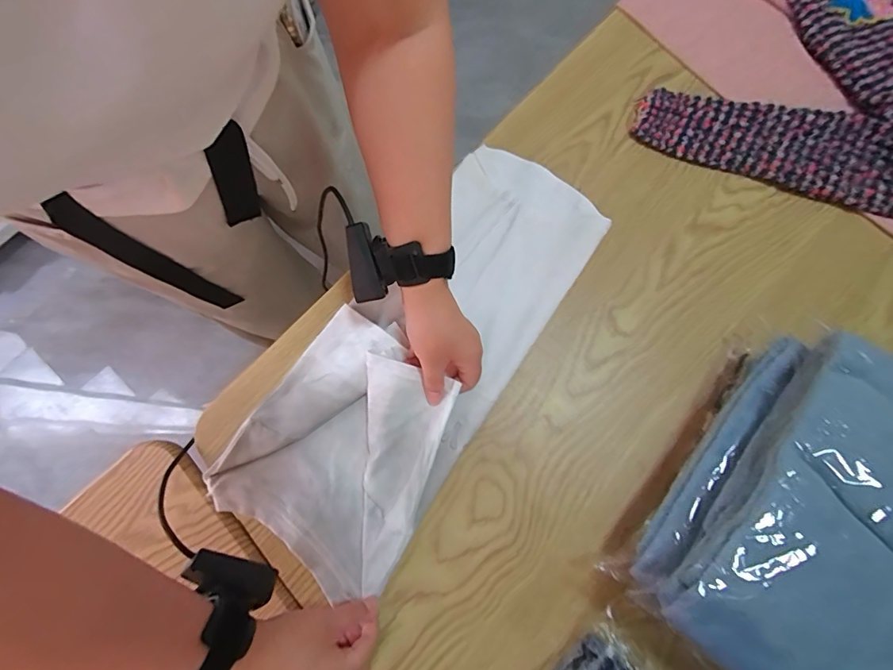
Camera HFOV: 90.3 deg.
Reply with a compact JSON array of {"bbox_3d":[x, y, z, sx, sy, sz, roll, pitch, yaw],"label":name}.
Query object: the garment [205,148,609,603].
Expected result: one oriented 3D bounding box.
[{"bbox_3d":[-0.019,0.012,0.465,0.196,0.040,0.489,38,79,8],"label":"garment"}]

